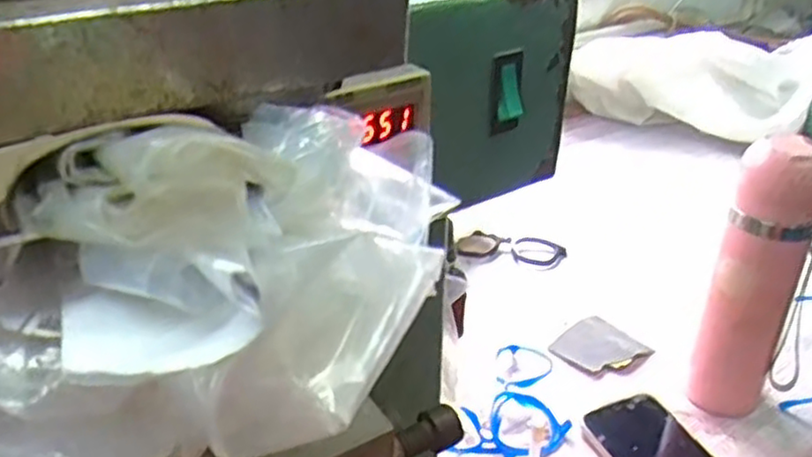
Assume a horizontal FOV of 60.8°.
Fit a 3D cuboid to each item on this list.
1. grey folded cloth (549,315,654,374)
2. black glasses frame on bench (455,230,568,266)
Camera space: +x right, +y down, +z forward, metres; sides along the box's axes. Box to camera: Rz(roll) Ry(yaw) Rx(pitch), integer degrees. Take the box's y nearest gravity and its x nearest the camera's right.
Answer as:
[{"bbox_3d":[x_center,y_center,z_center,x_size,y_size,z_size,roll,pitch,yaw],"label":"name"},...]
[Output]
[{"bbox_3d":[0.187,0.114,0.669,0.079,0.011,0.064,-22,37,-32],"label":"grey folded cloth"},{"bbox_3d":[0.126,0.022,0.828,0.129,0.023,0.046,6,32,9],"label":"black glasses frame on bench"}]

